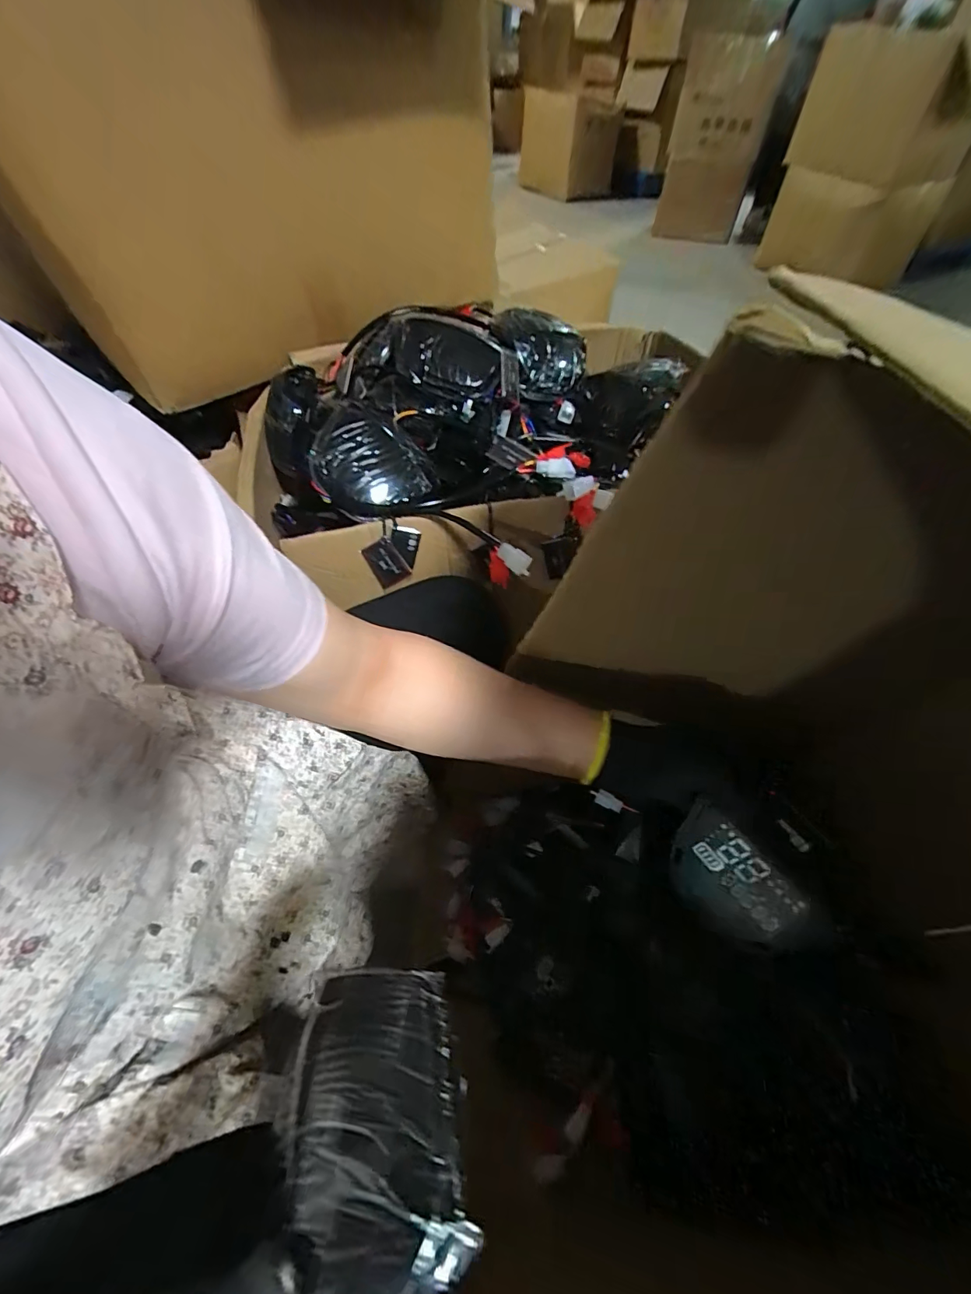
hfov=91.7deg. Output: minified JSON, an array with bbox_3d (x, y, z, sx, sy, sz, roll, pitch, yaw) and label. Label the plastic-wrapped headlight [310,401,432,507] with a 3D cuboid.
[{"bbox_3d":[-0.116,-0.192,0.487,0.111,0.064,0.103,1,53,0],"label":"plastic-wrapped headlight"}]

